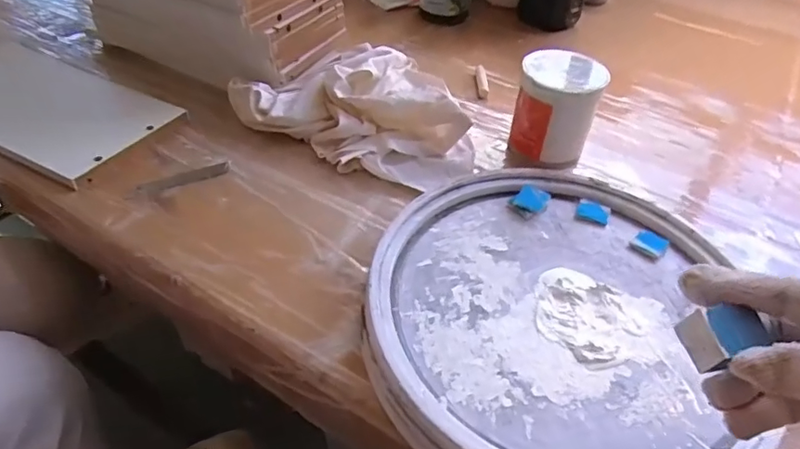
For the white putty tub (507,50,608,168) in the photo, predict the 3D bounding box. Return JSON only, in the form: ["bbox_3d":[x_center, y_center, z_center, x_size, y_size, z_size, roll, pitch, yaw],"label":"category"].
[{"bbox_3d":[0.161,-0.116,0.561,0.083,0.098,0.076,22,45,17],"label":"white putty tub"}]

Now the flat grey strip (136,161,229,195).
[{"bbox_3d":[-0.206,-0.046,0.521,0.086,0.004,0.017,-24,50,-28],"label":"flat grey strip"}]

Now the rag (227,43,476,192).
[{"bbox_3d":[-0.028,-0.144,0.597,0.263,0.063,0.214,27,47,22],"label":"rag"}]

